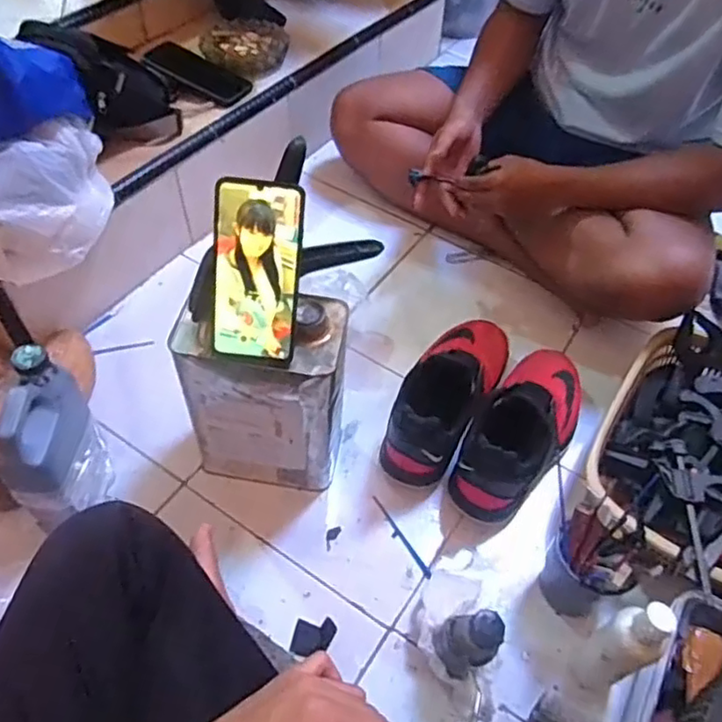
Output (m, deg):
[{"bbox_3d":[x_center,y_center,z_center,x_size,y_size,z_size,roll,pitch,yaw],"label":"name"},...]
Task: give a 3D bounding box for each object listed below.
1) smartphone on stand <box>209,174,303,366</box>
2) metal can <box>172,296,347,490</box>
[{"bbox_3d":[-0.095,-0.079,0.581,0.077,0.166,0.008,5,20,-1],"label":"smartphone on stand"},{"bbox_3d":[-0.109,0.038,0.711,0.171,0.247,0.103,7,52,1],"label":"metal can"}]

